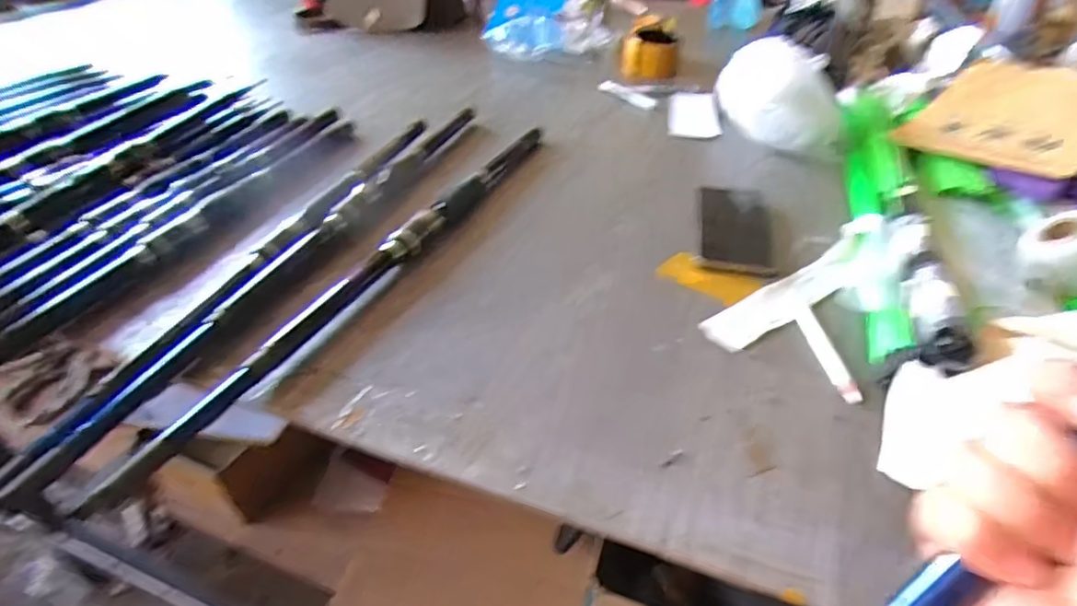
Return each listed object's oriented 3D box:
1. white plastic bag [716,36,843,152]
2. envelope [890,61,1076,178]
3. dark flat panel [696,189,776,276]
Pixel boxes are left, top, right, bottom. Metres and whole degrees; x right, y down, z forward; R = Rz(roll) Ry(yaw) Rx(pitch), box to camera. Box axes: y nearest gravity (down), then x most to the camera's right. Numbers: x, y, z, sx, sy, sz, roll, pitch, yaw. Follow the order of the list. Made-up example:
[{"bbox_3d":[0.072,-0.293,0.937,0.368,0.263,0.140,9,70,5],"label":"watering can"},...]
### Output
[{"bbox_3d":[0.316,-0.273,0.800,0.132,0.106,0.146,2,37,4],"label":"white plastic bag"},{"bbox_3d":[0.571,-0.227,0.725,0.235,0.008,0.183,-39,47,-23],"label":"envelope"},{"bbox_3d":[0.201,-0.079,0.631,0.069,0.005,0.171,6,38,10],"label":"dark flat panel"}]

